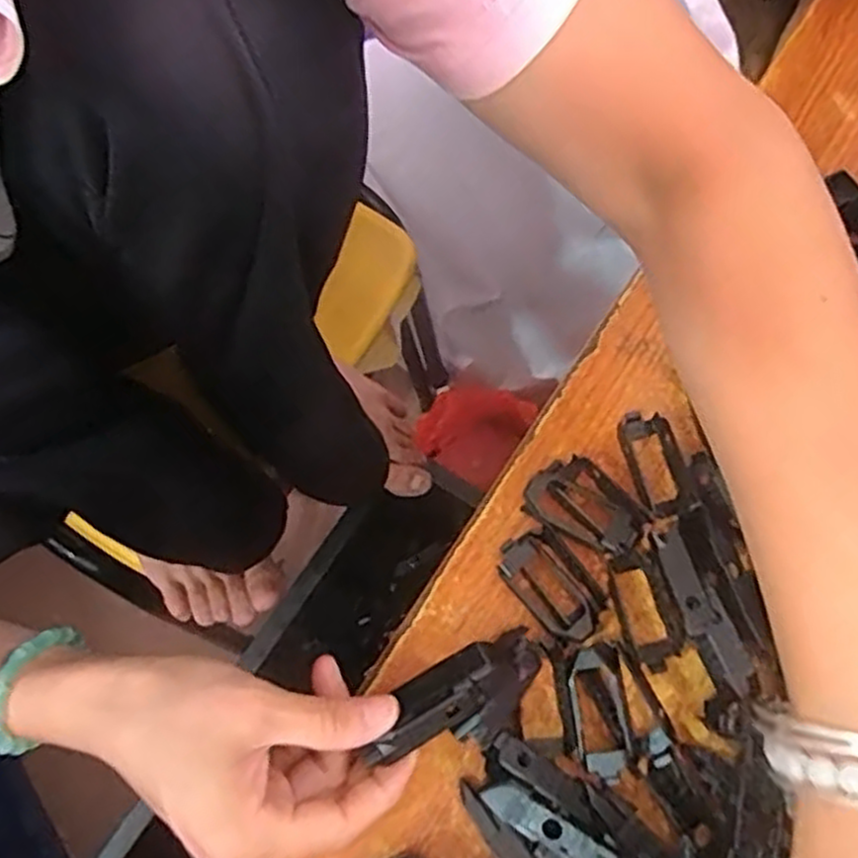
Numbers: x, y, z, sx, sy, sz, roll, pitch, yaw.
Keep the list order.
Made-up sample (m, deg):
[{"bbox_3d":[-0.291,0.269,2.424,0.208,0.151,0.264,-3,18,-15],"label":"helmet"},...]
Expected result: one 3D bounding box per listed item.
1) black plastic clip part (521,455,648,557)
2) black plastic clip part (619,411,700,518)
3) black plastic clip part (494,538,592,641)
[{"bbox_3d":[0.071,0.035,0.341,0.051,0.013,0.035,35,74,11],"label":"black plastic clip part"},{"bbox_3d":[0.105,0.015,0.350,0.023,0.010,0.050,-20,72,-7],"label":"black plastic clip part"},{"bbox_3d":[0.051,0.069,0.328,0.023,0.015,0.049,-39,76,-13],"label":"black plastic clip part"}]

